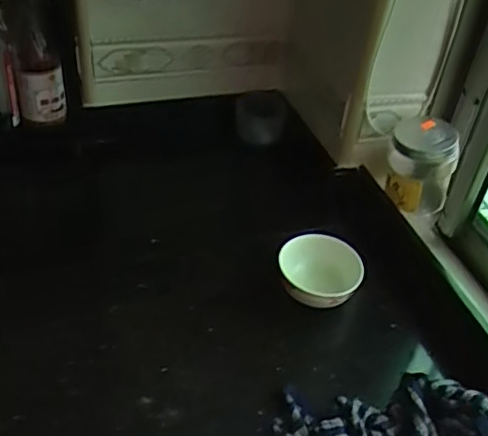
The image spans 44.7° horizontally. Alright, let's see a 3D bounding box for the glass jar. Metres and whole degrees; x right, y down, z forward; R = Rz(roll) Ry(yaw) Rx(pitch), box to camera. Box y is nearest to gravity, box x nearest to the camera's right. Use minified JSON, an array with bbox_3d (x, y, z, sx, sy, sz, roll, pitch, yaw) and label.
[{"bbox_3d":[0.255,-0.080,0.863,0.089,0.118,0.080,9,41,3],"label":"glass jar"}]

